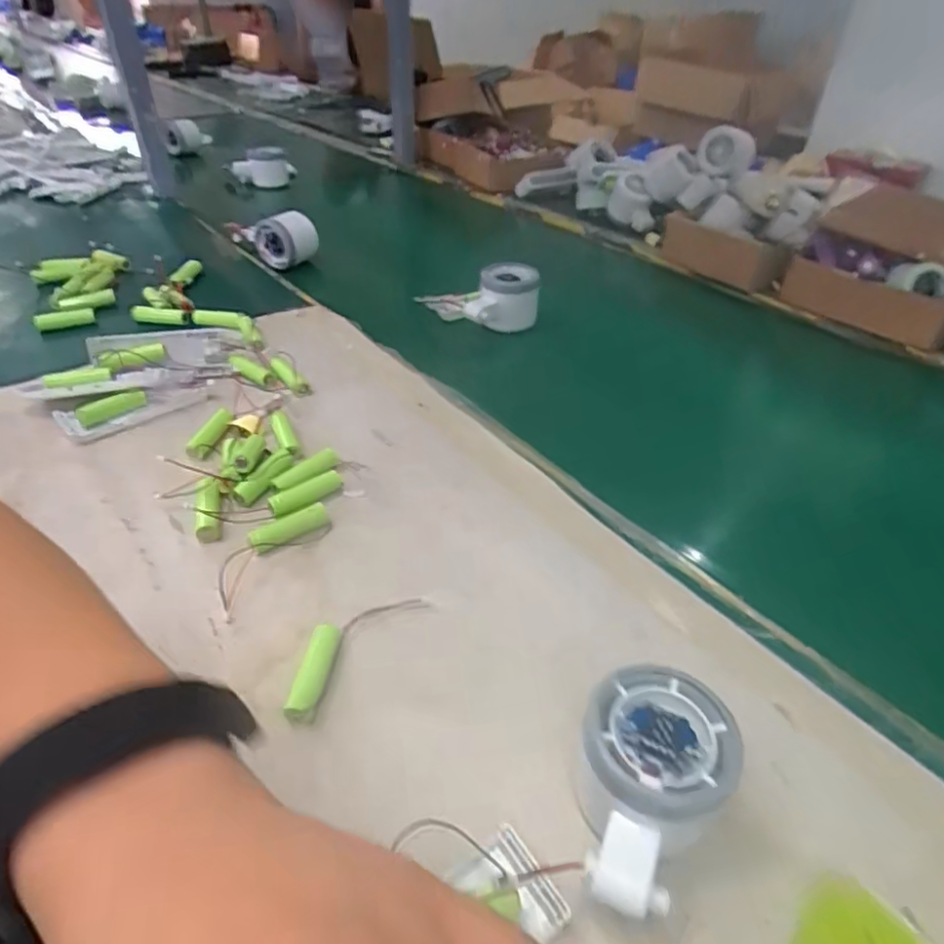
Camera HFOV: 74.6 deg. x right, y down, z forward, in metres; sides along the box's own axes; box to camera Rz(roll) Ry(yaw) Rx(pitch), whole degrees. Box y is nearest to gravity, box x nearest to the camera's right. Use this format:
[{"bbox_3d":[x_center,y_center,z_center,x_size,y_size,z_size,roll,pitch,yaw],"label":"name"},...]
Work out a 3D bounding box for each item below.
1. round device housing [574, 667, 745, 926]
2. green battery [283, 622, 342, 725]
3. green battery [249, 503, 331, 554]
[{"bbox_3d":[0.065,0.124,0.244,0.054,0.051,0.081,25,44,25],"label":"round device housing"},{"bbox_3d":[-0.078,0.100,0.305,0.013,0.012,0.052,6,39,5],"label":"green battery"},{"bbox_3d":[-0.113,0.035,0.384,0.050,0.010,0.016,-24,46,-29],"label":"green battery"}]

